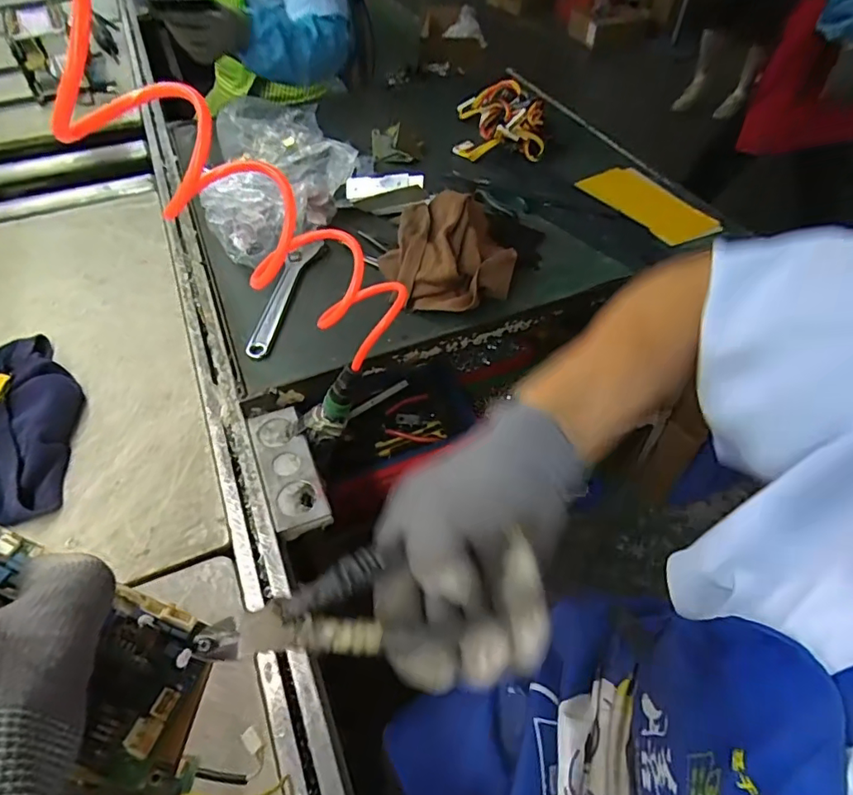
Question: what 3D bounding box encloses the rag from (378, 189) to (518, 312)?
[{"bbox_3d":[0.029,-0.209,0.732,0.185,0.067,0.213,3,50,4],"label":"rag"}]

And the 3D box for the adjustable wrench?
[{"bbox_3d":[-0.192,-0.138,0.713,0.046,0.021,0.213,7,51,7],"label":"adjustable wrench"}]

